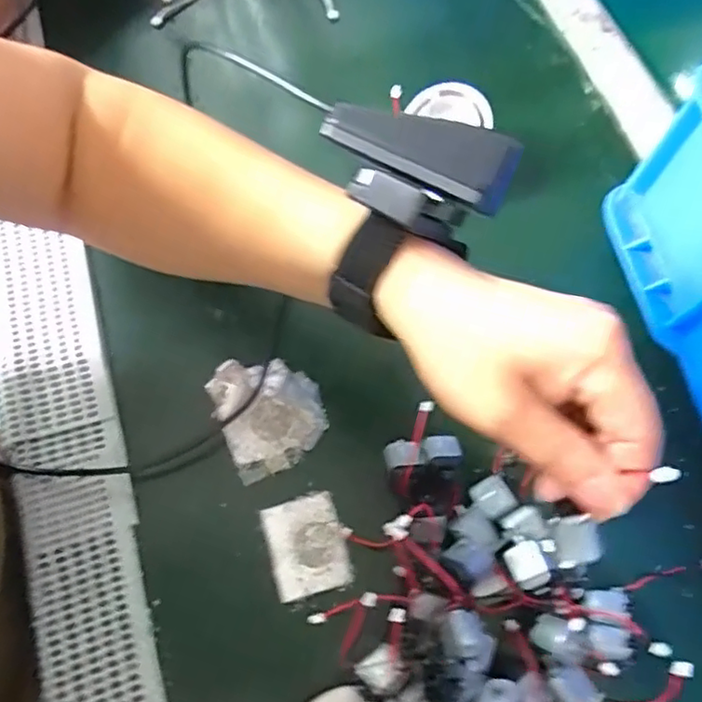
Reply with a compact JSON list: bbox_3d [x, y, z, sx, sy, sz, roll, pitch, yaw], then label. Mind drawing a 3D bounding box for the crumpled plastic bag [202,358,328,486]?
[{"bbox_3d":[-0.046,0.031,0.340,0.055,0.007,0.065,-24,70,-16],"label":"crumpled plastic bag"}]

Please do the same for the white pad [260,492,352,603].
[{"bbox_3d":[-0.022,0.098,0.314,0.038,0.006,0.046,-13,67,-12],"label":"white pad"}]

